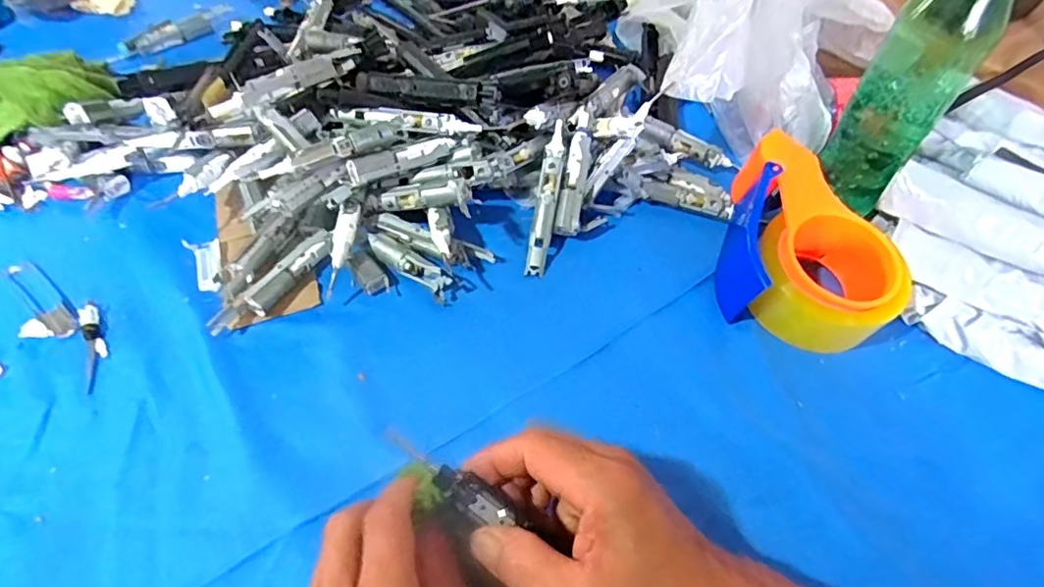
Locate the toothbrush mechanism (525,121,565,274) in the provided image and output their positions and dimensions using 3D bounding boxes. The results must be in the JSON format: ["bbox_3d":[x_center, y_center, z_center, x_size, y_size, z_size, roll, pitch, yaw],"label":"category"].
[{"bbox_3d":[0.020,-0.079,0.448,0.016,0.010,0.129,9,81,6],"label":"toothbrush mechanism"}]

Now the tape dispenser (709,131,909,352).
[{"bbox_3d":[0.221,-0.037,0.414,0.124,0.067,0.148,16,54,10],"label":"tape dispenser"}]

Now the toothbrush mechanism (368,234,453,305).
[{"bbox_3d":[-0.088,-0.021,0.427,0.080,0.020,0.018,33,58,20],"label":"toothbrush mechanism"}]

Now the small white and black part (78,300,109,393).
[{"bbox_3d":[-0.303,0.035,0.386,0.014,0.004,0.075,-21,57,-17],"label":"small white and black part"}]

